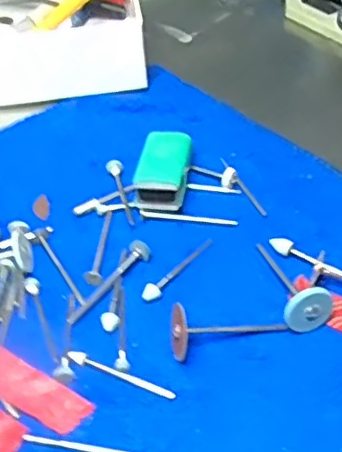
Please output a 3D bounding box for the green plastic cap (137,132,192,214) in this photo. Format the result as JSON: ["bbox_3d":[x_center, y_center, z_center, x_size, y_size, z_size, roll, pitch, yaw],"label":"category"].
[{"bbox_3d":[-0.003,-0.026,0.290,0.022,0.018,0.043,4,48,6],"label":"green plastic cap"}]

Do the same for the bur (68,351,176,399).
[{"bbox_3d":[-0.019,0.055,0.227,0.043,0.004,0.005,19,51,18],"label":"bur"}]

